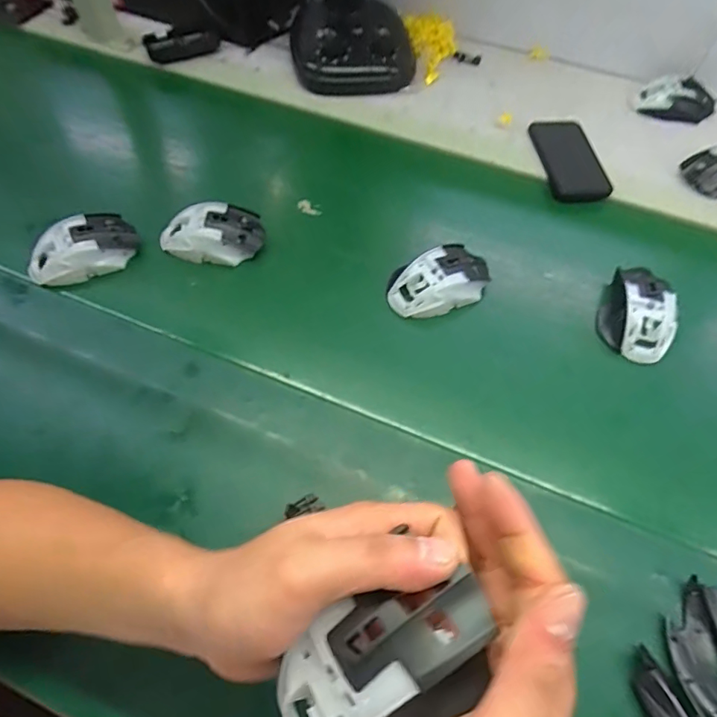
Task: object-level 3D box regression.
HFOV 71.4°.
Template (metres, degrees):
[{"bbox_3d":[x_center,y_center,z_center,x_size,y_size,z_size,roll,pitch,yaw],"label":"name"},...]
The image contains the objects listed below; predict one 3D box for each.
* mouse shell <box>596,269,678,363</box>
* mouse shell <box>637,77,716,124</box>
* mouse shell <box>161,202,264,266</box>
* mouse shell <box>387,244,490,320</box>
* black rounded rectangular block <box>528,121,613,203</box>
[{"bbox_3d":[0.300,-0.053,0.532,0.067,0.036,0.105,16,62,9],"label":"mouse shell"},{"bbox_3d":[0.448,-0.362,0.695,0.107,0.031,0.060,5,61,3],"label":"mouse shell"},{"bbox_3d":[-0.169,-0.142,0.579,0.114,0.048,0.060,-2,61,-1],"label":"mouse shell"},{"bbox_3d":[0.088,-0.087,0.546,0.112,0.035,0.065,-23,63,-12],"label":"mouse shell"},{"bbox_3d":[0.274,-0.261,0.656,0.072,0.014,0.140,-8,61,-4],"label":"black rounded rectangular block"}]

